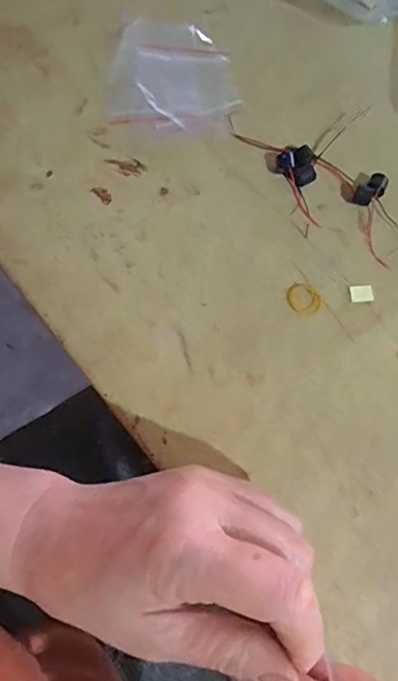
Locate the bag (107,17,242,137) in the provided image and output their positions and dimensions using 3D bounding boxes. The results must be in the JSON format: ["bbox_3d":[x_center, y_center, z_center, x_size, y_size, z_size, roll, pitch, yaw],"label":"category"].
[{"bbox_3d":[-0.018,-0.172,0.352,0.082,0.010,0.081,-4,73,-3],"label":"bag"}]

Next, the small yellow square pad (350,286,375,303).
[{"bbox_3d":[0.095,-0.027,0.313,0.013,0.004,0.010,-5,77,-8],"label":"small yellow square pad"}]

